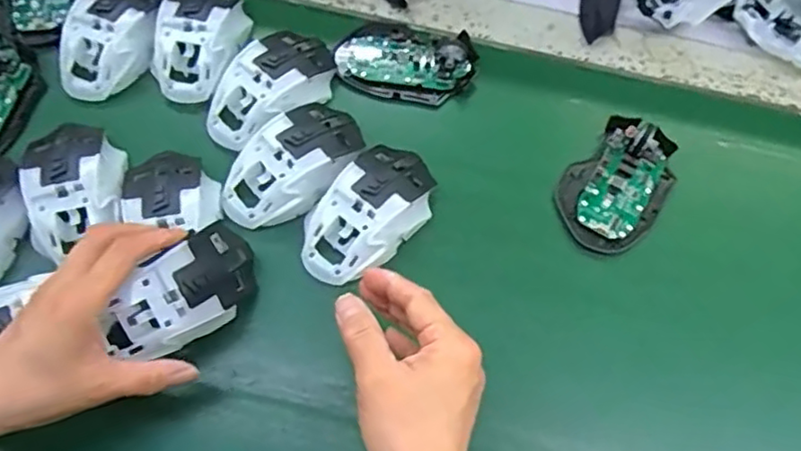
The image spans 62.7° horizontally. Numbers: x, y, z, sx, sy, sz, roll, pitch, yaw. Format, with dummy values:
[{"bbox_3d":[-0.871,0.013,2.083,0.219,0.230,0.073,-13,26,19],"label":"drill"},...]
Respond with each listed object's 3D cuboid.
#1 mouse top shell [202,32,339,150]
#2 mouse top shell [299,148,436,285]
[{"bbox_3d":[-0.102,-0.109,0.516,0.070,0.034,0.120,35,69,11],"label":"mouse top shell"},{"bbox_3d":[-0.022,-0.008,0.477,0.067,0.038,0.116,35,69,11],"label":"mouse top shell"}]

